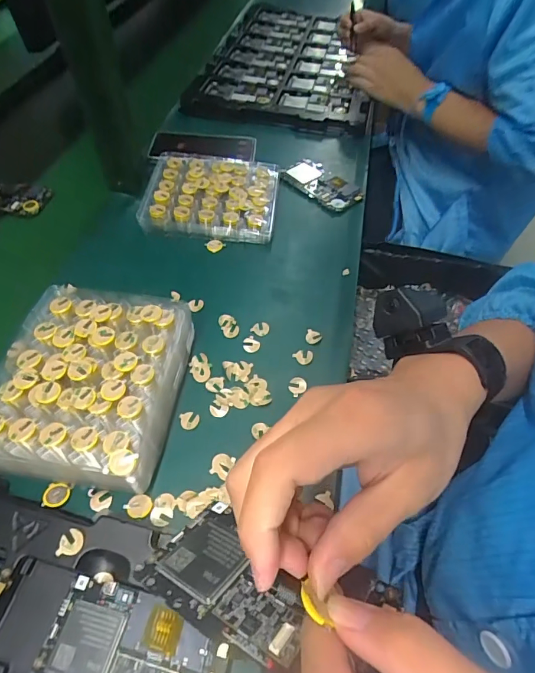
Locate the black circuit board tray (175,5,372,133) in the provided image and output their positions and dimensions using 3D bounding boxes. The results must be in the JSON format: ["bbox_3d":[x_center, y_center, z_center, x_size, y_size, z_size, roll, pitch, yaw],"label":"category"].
[{"bbox_3d":[0.061,-0.591,0.867,0.309,0.022,0.509,11,54,4],"label":"black circuit board tray"}]

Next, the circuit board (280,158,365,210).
[{"bbox_3d":[0.083,-0.228,0.622,0.122,0.013,0.068,35,59,20],"label":"circuit board"}]

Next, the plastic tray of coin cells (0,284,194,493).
[{"bbox_3d":[-0.158,0.039,0.381,0.156,0.053,0.181,9,53,3],"label":"plastic tray of coin cells"}]

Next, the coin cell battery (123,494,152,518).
[{"bbox_3d":[-0.106,0.140,0.344,0.019,0.004,0.019,36,59,21],"label":"coin cell battery"}]

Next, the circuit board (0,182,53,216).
[{"bbox_3d":[-0.381,-0.197,0.600,0.134,0.024,0.064,10,53,4],"label":"circuit board"}]

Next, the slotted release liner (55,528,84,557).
[{"bbox_3d":[-0.147,0.154,0.312,0.018,0.004,0.019,1,61,-2],"label":"slotted release liner"}]

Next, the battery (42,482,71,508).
[{"bbox_3d":[-0.177,0.133,0.349,0.020,0.004,0.019,6,53,0],"label":"battery"}]

